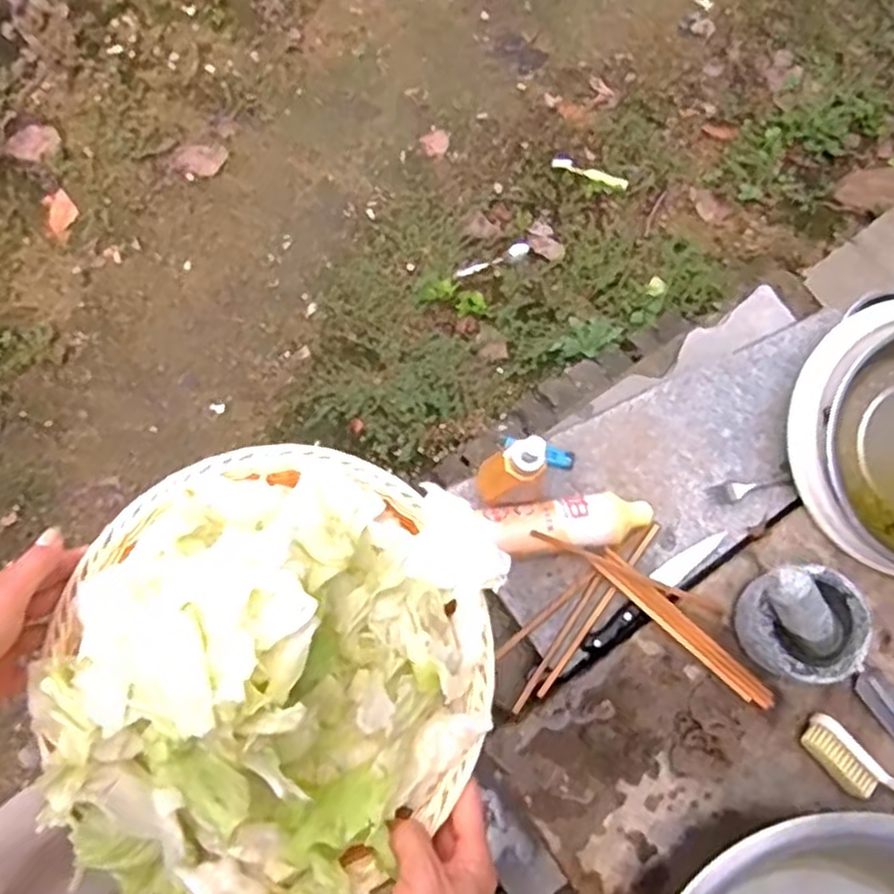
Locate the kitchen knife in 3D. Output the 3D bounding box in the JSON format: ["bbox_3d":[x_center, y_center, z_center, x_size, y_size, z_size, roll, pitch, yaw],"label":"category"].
[{"bbox_3d":[0.237,0.162,0.860,0.209,0.015,0.030,-40,82,-12],"label":"kitchen knife"}]

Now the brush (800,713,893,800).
[{"bbox_3d":[0.468,0.362,0.786,0.218,0.036,0.054,35,77,5],"label":"brush"}]

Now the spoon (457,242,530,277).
[{"bbox_3d":[0.098,-0.384,1.591,0.162,0.018,0.034,-28,77,-9],"label":"spoon"}]

